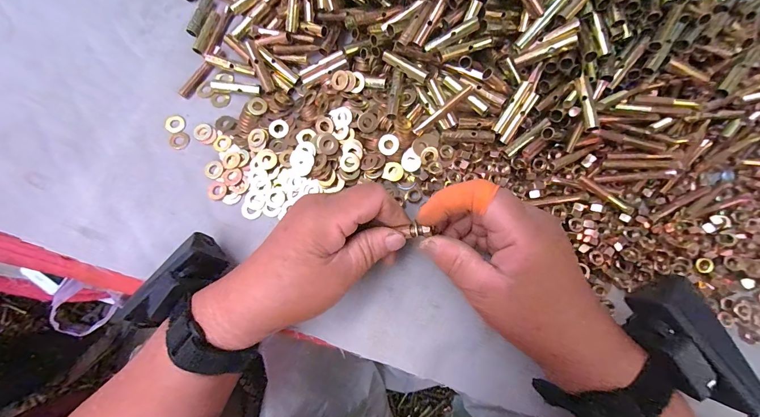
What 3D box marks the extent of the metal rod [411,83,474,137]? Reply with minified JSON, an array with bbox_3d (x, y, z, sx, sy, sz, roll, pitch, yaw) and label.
[{"bbox_3d":[0.051,-0.079,0.264,0.056,0.005,0.006,-38,78,16],"label":"metal rod"}]

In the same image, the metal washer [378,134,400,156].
[{"bbox_3d":[0.007,-0.053,0.271,0.017,0.004,0.017,0,89,6],"label":"metal washer"}]

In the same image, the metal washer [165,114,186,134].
[{"bbox_3d":[-0.181,-0.075,0.288,0.015,0.004,0.016,21,77,5],"label":"metal washer"}]

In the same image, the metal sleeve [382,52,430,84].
[{"bbox_3d":[0.022,-0.119,0.275,0.042,0.007,0.010,23,76,-12],"label":"metal sleeve"}]

